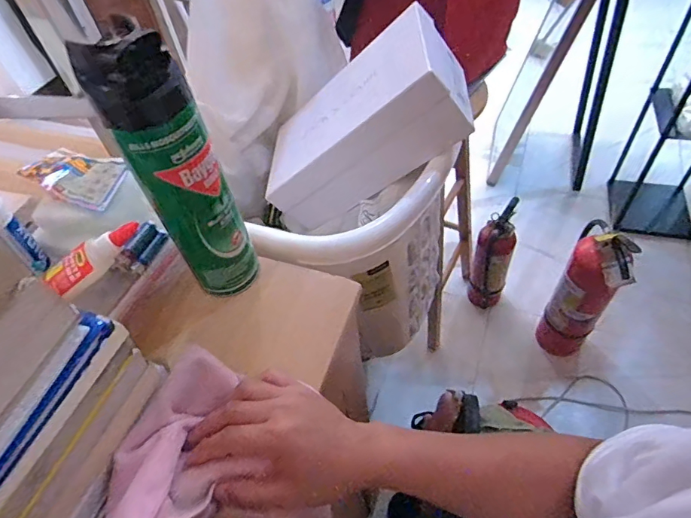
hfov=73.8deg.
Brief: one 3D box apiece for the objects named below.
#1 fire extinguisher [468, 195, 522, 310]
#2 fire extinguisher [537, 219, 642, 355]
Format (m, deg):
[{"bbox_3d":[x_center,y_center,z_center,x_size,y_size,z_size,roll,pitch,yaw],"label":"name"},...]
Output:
[{"bbox_3d":[0.446,-0.008,1.401,0.104,0.348,0.127,3,53,9],"label":"fire extinguisher"},{"bbox_3d":[0.642,0.076,1.234,0.128,0.475,0.158,26,59,24],"label":"fire extinguisher"}]

